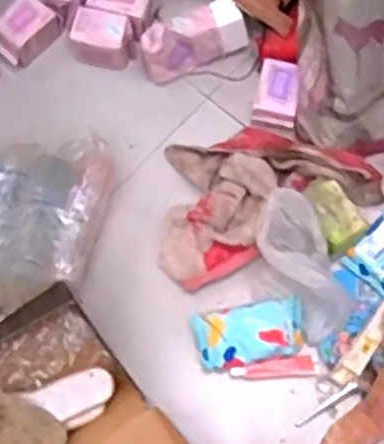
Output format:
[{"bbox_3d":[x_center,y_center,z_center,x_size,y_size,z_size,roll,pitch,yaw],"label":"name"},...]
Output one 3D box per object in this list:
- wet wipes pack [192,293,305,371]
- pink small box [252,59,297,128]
[{"bbox_3d":[0.095,0.177,1.272,0.180,0.045,0.102,-10,71,-4],"label":"wet wipes pack"},{"bbox_3d":[0.147,-0.224,1.355,0.074,0.051,0.111,12,68,4],"label":"pink small box"}]

